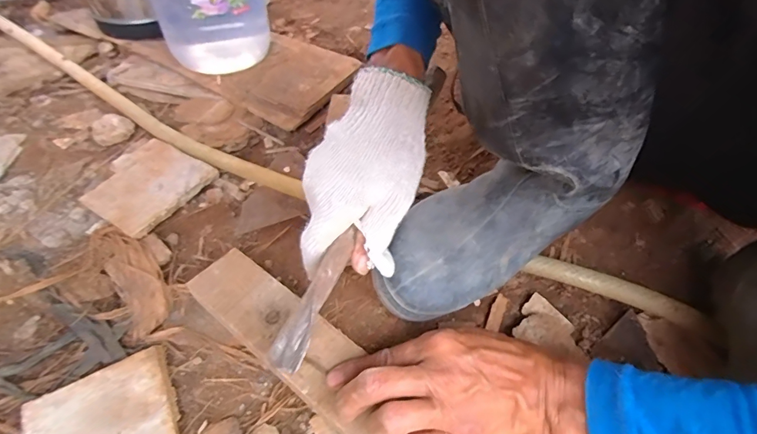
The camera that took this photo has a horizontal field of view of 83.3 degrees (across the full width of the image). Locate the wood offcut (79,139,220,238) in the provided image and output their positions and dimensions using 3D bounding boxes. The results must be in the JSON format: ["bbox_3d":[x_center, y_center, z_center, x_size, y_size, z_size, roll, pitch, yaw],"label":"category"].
[{"bbox_3d":[-0.266,-0.041,0.483,0.118,0.011,0.113,27,58,19],"label":"wood offcut"}]

